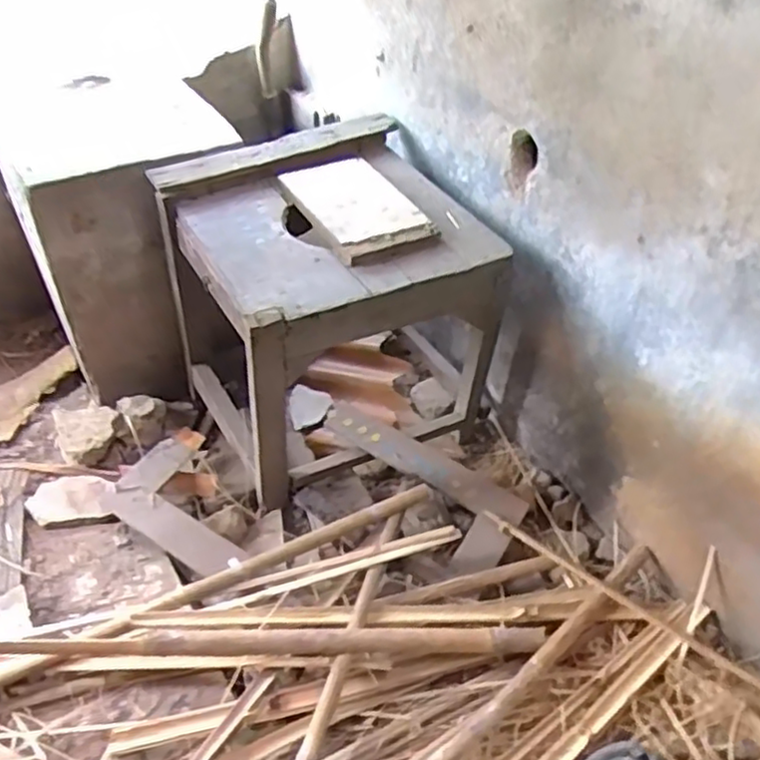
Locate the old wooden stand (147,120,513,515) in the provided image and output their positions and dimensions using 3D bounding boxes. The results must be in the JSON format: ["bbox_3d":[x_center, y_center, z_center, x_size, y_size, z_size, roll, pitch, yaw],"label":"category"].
[{"bbox_3d":[-0.086,-0.117,1.243,0.432,0.437,0.442,-22,47,-22],"label":"old wooden stand"}]

